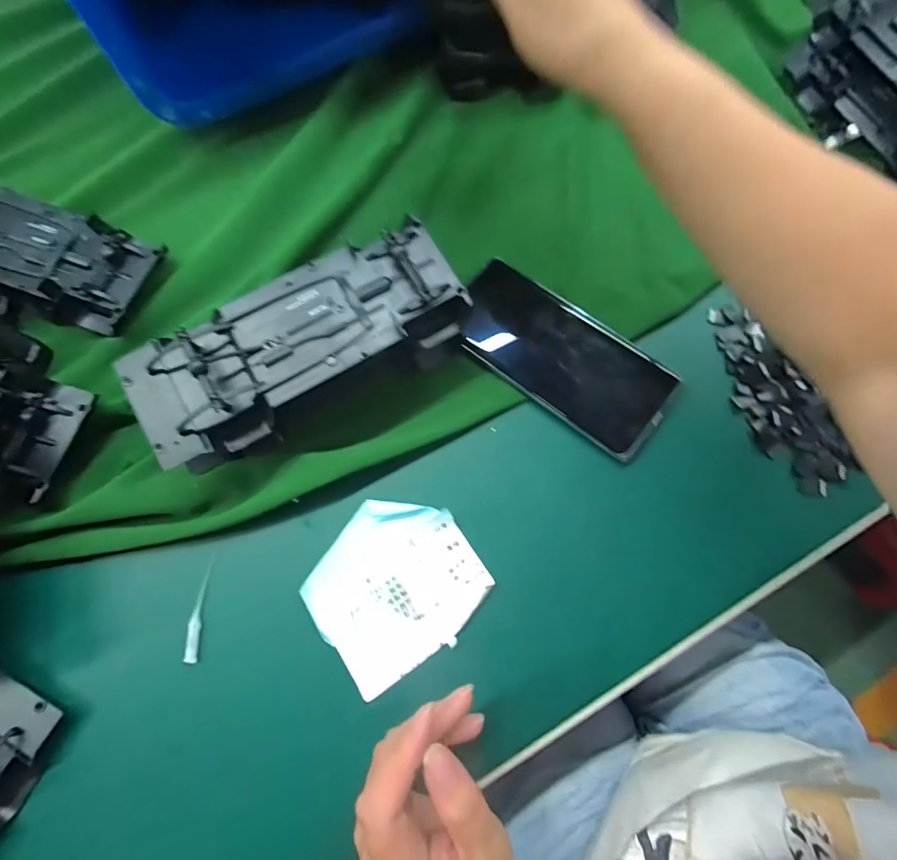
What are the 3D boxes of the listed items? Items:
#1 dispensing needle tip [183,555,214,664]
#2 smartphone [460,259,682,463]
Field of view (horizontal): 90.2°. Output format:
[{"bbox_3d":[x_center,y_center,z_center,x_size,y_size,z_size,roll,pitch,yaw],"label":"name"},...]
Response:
[{"bbox_3d":[-0.153,0.110,0.275,0.007,0.008,0.060,1,72,1],"label":"dispensing needle tip"},{"bbox_3d":[0.075,-0.052,0.311,0.156,0.012,0.070,38,77,12],"label":"smartphone"}]

